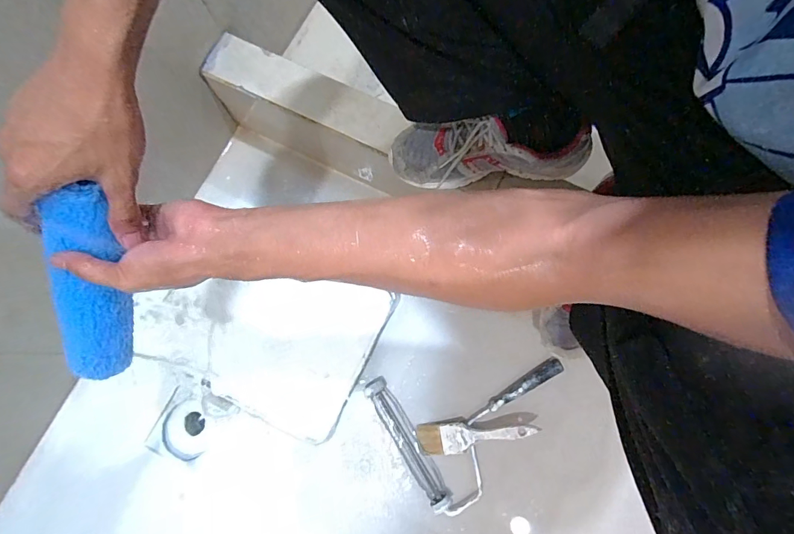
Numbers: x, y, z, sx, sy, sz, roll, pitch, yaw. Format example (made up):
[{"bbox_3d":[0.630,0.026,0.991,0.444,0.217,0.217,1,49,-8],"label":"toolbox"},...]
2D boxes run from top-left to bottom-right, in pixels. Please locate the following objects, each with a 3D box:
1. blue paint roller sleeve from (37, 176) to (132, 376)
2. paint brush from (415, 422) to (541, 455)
[{"bbox_3d":[-0.277,0.026,0.383,0.043,0.045,0.217,22,123,5],"label":"blue paint roller sleeve"},{"bbox_3d":[0.133,0.287,0.708,0.199,0.018,0.051,-11,79,14],"label":"paint brush"}]

